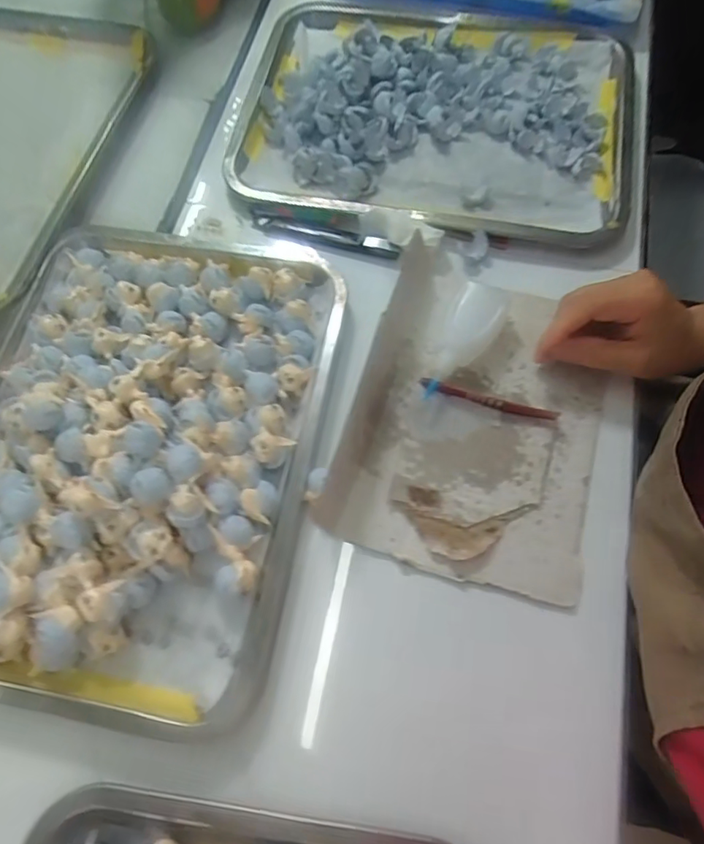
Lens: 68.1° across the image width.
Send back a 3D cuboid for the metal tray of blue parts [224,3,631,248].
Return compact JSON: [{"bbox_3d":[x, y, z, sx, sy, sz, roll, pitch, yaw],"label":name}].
[{"bbox_3d":[0.079,-0.291,0.481,0.347,0.049,0.271,13,69,3],"label":"metal tray of blue parts"}]

